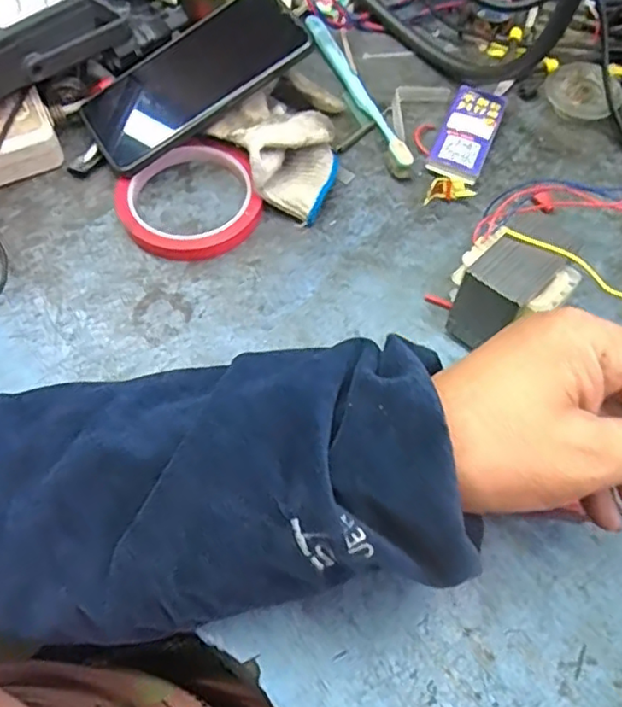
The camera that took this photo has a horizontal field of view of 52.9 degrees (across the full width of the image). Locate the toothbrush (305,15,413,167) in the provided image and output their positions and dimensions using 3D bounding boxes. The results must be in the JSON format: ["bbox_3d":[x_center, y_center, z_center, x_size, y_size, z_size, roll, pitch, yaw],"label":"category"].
[{"bbox_3d":[0.034,-0.204,0.478,0.013,0.019,0.180,-20,65,-10],"label":"toothbrush"}]

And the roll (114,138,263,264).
[{"bbox_3d":[-0.083,-0.103,0.424,0.093,0.019,0.085,0,63,0],"label":"roll"}]

